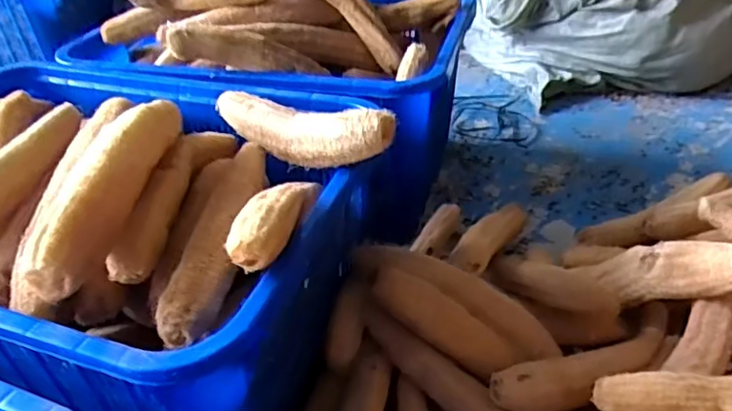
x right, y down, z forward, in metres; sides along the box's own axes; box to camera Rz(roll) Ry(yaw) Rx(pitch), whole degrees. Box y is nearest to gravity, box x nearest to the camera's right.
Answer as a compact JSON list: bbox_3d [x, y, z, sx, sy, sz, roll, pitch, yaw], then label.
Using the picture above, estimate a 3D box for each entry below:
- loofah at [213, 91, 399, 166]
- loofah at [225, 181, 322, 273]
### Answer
[{"bbox_3d":[-0.114,-0.126,0.864,0.364,0.093,0.065,26,45,34],"label":"loofah"},{"bbox_3d":[-0.104,0.012,0.718,0.057,0.055,0.226,4,18,11],"label":"loofah"}]

